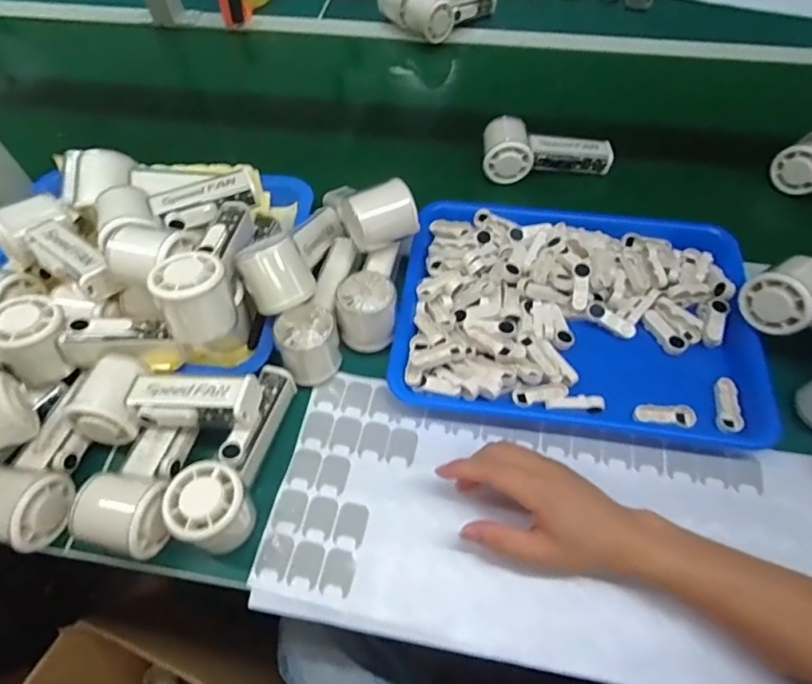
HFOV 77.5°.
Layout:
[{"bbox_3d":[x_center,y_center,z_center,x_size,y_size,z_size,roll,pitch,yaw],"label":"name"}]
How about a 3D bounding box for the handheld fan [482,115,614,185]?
[{"bbox_3d":[0.172,-0.233,0.617,0.152,0.047,0.069,6,58,5],"label":"handheld fan"}]

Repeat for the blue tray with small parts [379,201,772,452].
[{"bbox_3d":[0.165,-0.033,0.503,0.336,0.037,0.252,5,58,5],"label":"blue tray with small parts"}]

